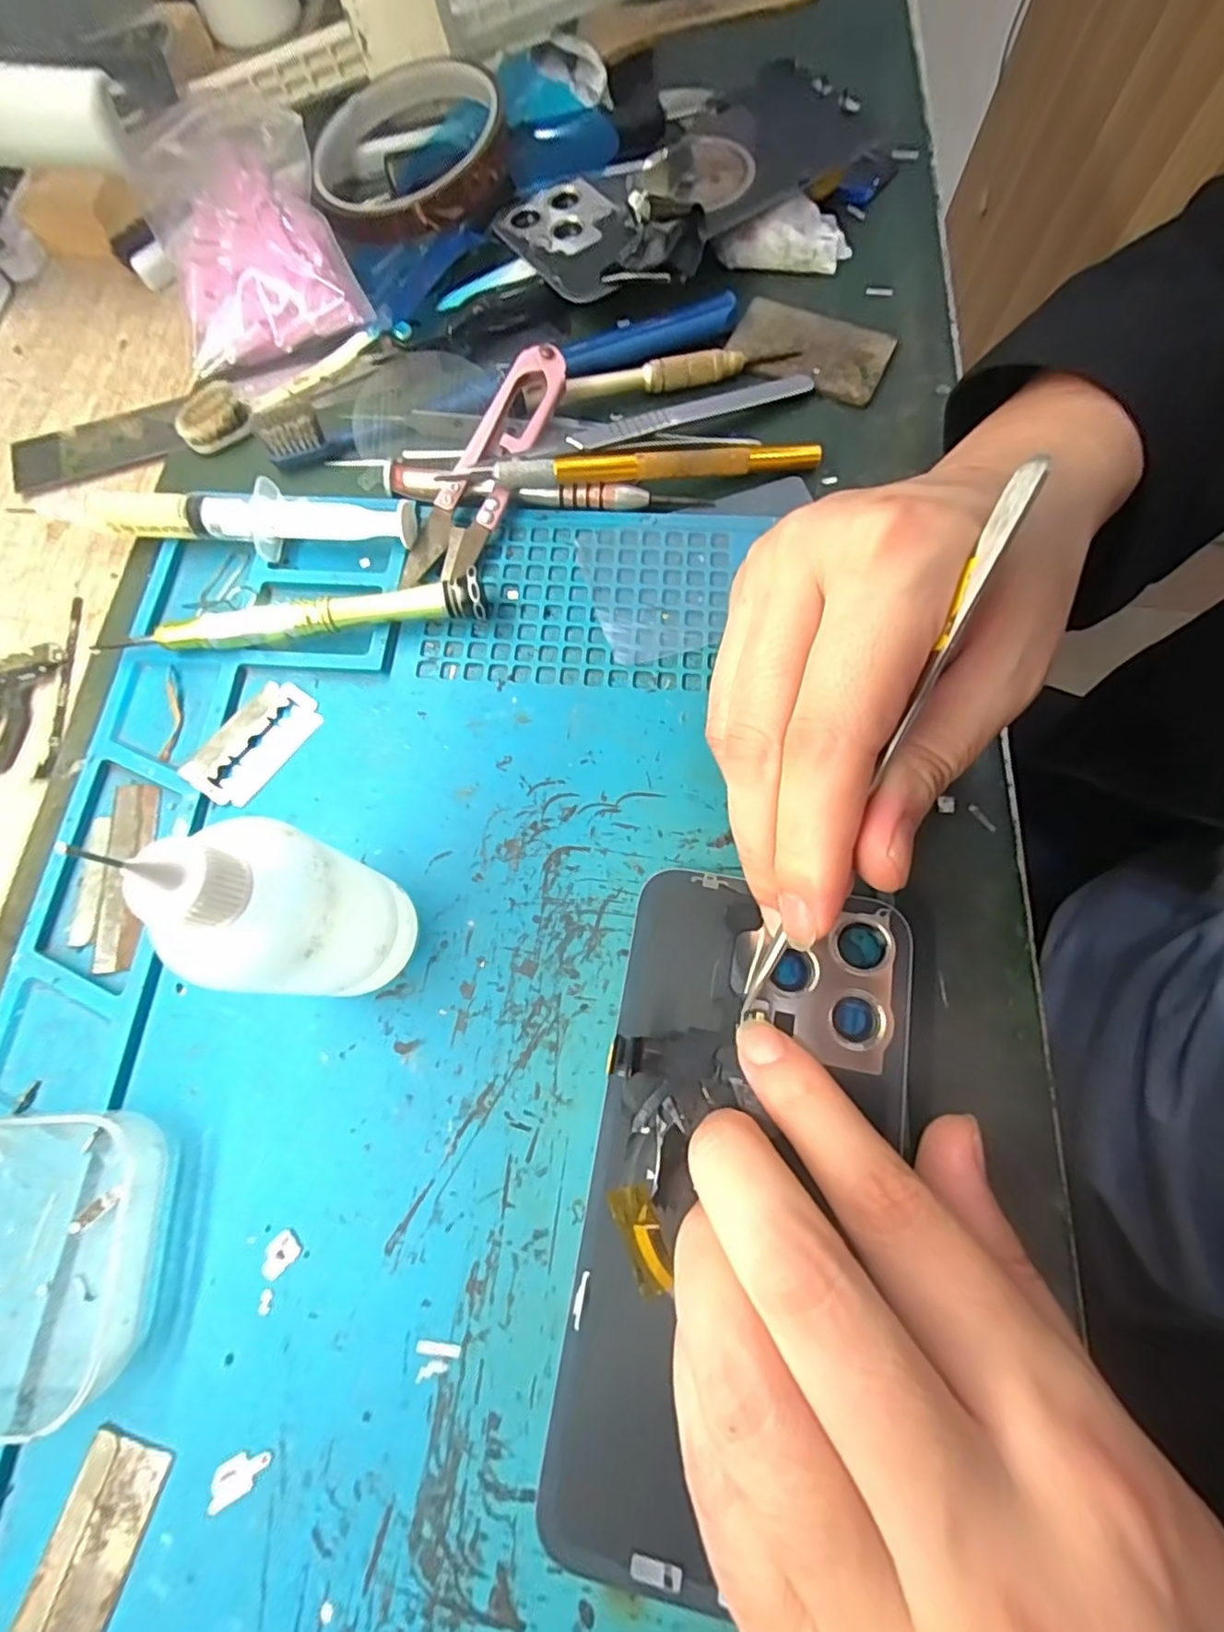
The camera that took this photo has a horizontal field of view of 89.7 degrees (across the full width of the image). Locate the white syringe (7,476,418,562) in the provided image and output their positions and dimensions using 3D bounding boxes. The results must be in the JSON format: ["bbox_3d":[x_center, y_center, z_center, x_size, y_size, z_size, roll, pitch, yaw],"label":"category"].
[{"bbox_3d":[-0.131,-0.102,0.211,0.127,0.015,0.019,5,73,3],"label":"white syringe"}]

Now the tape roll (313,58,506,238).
[{"bbox_3d":[-0.085,-0.278,0.253,0.081,0.020,0.087,0,74,0],"label":"tape roll"}]

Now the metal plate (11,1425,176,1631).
[{"bbox_3d":[-0.115,0.161,0.136,0.019,0.004,0.038,15,73,6],"label":"metal plate"}]

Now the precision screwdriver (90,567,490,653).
[{"bbox_3d":[-0.101,-0.063,0.200,0.121,0.015,0.009,-9,72,-1],"label":"precision screwdriver"}]

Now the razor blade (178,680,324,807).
[{"bbox_3d":[-0.112,-0.023,0.195,0.022,0.004,0.042,36,73,-1],"label":"razor blade"}]

